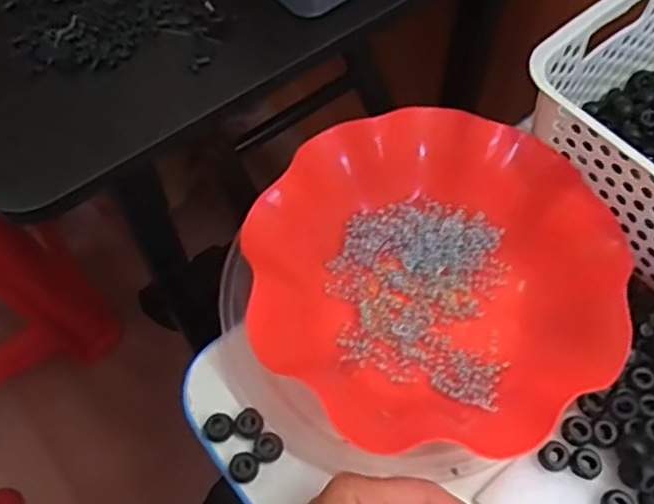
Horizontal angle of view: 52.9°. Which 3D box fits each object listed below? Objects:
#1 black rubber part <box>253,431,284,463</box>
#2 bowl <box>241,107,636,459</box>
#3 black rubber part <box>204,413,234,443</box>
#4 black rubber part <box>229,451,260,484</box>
[{"bbox_3d":[-0.036,0.120,0.407,0.018,0.006,0.018,0,62,1],"label":"black rubber part"},{"bbox_3d":[0.065,0.018,0.427,0.228,0.063,0.220,0,62,1],"label":"bowl"},{"bbox_3d":[-0.068,0.110,0.413,0.018,0.005,0.016,-28,65,-14],"label":"black rubber part"},{"bbox_3d":[-0.051,0.131,0.401,0.017,0.007,0.017,0,62,1],"label":"black rubber part"}]

